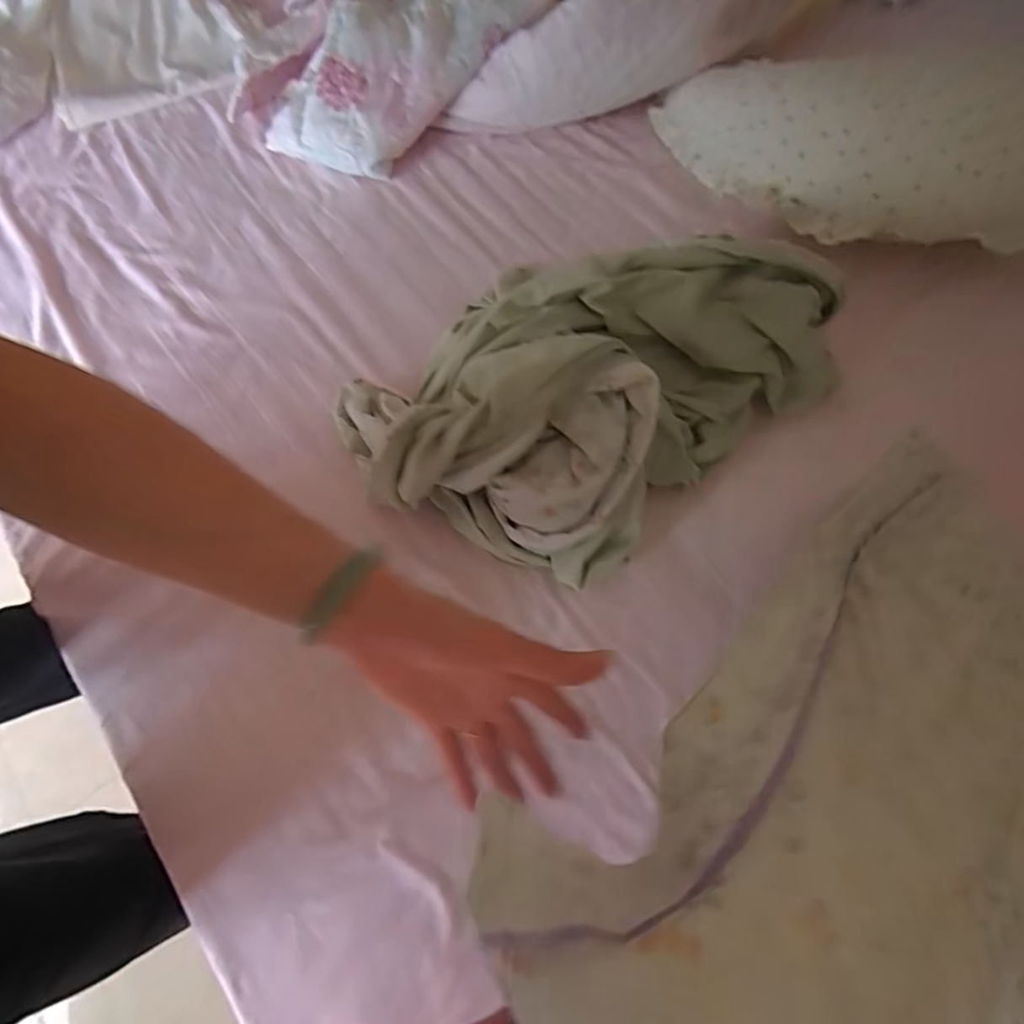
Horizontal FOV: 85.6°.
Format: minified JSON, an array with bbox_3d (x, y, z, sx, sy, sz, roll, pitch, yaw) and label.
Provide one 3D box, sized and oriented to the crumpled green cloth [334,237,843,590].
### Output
[{"bbox_3d":[0.100,-0.127,0.548,0.501,0.128,0.303,-27,75,-7],"label":"crumpled green cloth"}]

